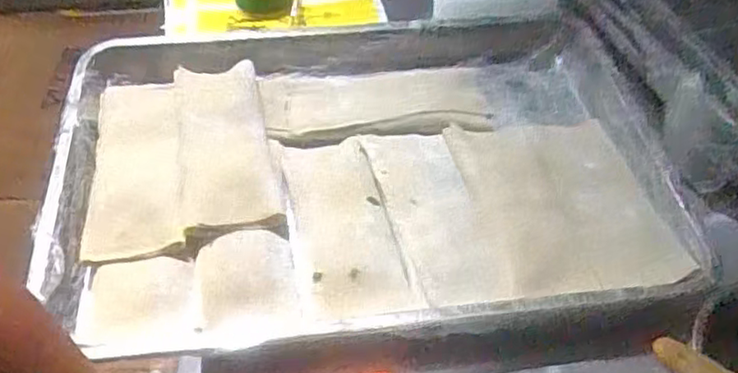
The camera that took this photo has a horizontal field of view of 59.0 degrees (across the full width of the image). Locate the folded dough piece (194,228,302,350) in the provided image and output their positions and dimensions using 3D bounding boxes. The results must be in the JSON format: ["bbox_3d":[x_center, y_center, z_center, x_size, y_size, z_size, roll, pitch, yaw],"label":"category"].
[{"bbox_3d":[-0.106,0.088,0.562,0.084,0.016,0.105,-8,51,-9],"label":"folded dough piece"}]

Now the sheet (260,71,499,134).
[{"bbox_3d":[0.007,-0.104,0.730,0.248,0.008,0.099,-4,51,-6],"label":"sheet"}]

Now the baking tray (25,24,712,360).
[{"bbox_3d":[-0.019,-0.027,0.650,0.553,0.044,0.392,-5,51,-7],"label":"baking tray"}]

